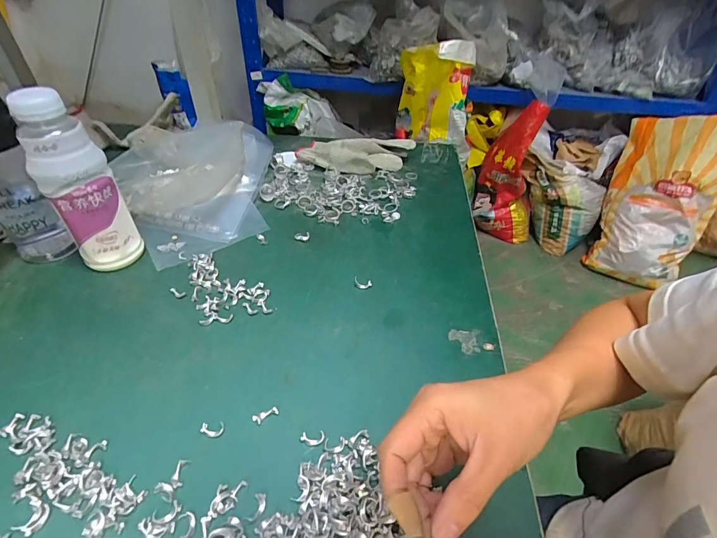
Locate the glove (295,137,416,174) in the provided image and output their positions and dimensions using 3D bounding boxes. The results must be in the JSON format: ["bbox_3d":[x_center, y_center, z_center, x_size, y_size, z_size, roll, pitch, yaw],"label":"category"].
[{"bbox_3d":[-0.006,-0.192,0.636,0.194,0.041,0.060,3,43,0],"label":"glove"}]

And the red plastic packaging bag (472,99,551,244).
[{"bbox_3d":[0.638,-0.372,1.571,0.270,0.567,0.140,27,48,24],"label":"red plastic packaging bag"}]

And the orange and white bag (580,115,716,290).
[{"bbox_3d":[1.153,-0.250,1.452,0.342,0.619,0.146,21,17,31],"label":"orange and white bag"}]

